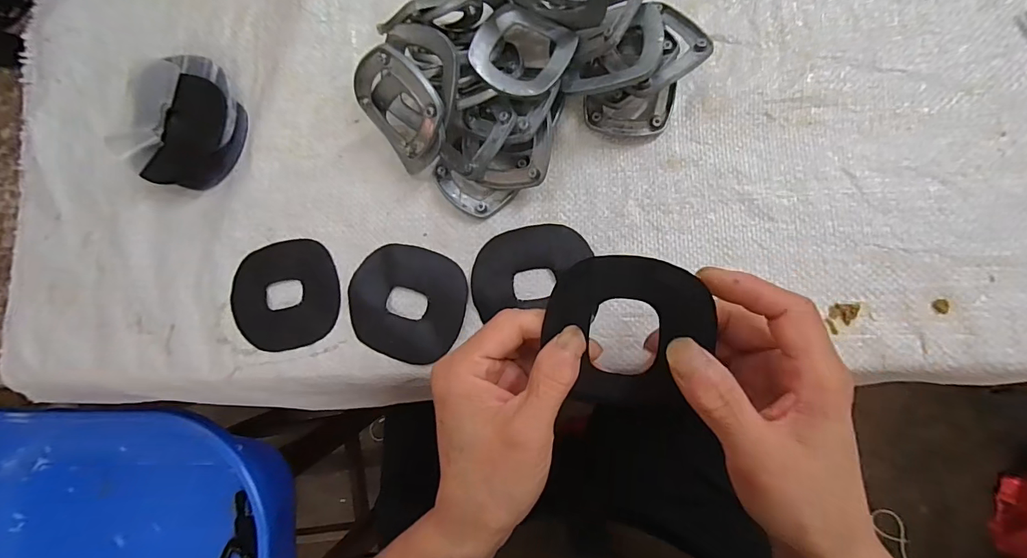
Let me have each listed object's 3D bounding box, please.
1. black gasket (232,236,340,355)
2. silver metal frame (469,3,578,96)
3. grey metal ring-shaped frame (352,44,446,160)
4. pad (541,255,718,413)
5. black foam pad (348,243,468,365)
[{"bbox_3d":[-0.163,0.011,0.322,0.079,0.005,0.076,-15,84,8],"label":"black gasket"},{"bbox_3d":[0.005,-0.139,0.273,0.059,0.020,0.055,20,89,10],"label":"silver metal frame"},{"bbox_3d":[-0.071,-0.107,0.282,0.062,0.063,0.013,43,49,1],"label":"grey metal ring-shaped frame"},{"bbox_3d":[0.053,0.025,0.210,0.073,0.009,0.070,5,87,9],"label":"pad"},{"bbox_3d":[-0.073,0.016,0.305,0.080,0.005,0.075,15,88,10],"label":"black foam pad"}]

